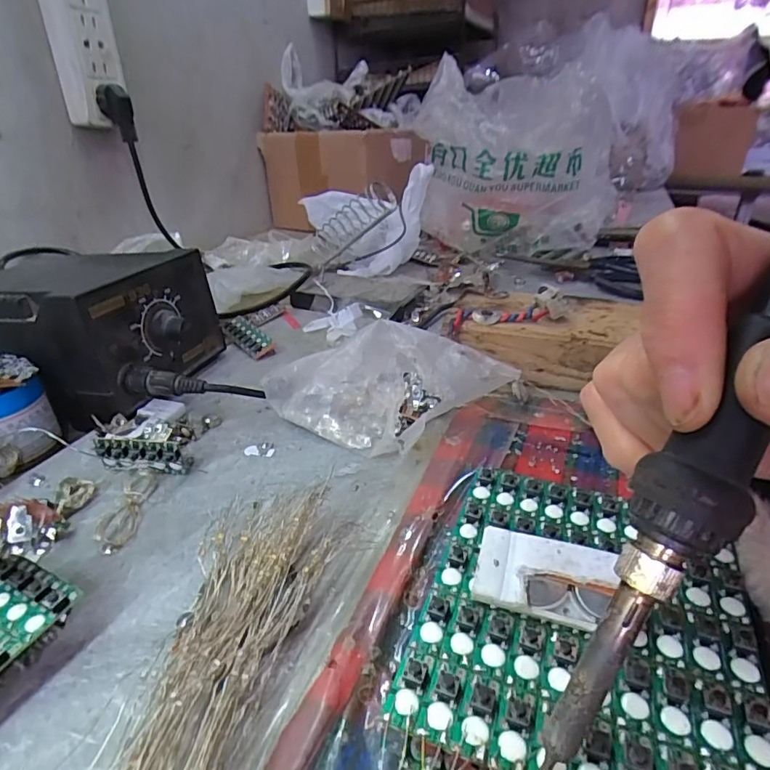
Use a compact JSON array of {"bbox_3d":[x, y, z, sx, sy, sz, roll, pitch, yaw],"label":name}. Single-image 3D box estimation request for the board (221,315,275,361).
[{"bbox_3d":[-0.114,-0.041,0.421,0.025,0.011,0.068,-17,33,-28],"label":"board"}]

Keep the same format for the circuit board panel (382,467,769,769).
[{"bbox_3d":[0.063,0.070,0.160,0.093,0.006,0.107,11,31,20],"label":"circuit board panel"}]

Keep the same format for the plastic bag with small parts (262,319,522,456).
[{"bbox_3d":[-0.005,0.001,0.293,0.143,0.058,0.051,-8,27,16],"label":"plastic bag with small parts"}]

